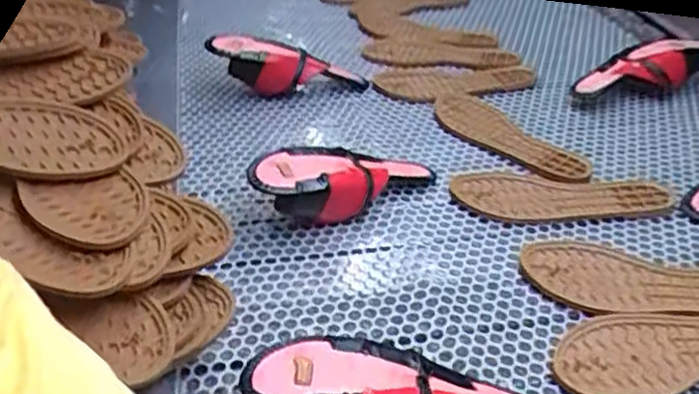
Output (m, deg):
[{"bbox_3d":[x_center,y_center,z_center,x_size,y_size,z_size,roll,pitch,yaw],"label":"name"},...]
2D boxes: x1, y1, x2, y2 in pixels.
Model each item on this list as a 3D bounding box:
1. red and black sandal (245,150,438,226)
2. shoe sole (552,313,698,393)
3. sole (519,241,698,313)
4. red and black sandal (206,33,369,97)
[{"bbox_3d":[-0.006,-0.009,0.744,0.215,0.069,0.071,-1,34,-22],"label":"red and black sandal"},{"bbox_3d":[0.303,0.138,0.596,0.245,0.019,0.092,-4,36,-4],"label":"shoe sole"},{"bbox_3d":[0.295,0.090,0.655,0.242,0.018,0.082,9,49,12],"label":"sole"},{"bbox_3d":[-0.087,-0.182,0.945,0.227,0.068,0.068,11,35,-9],"label":"red and black sandal"}]

